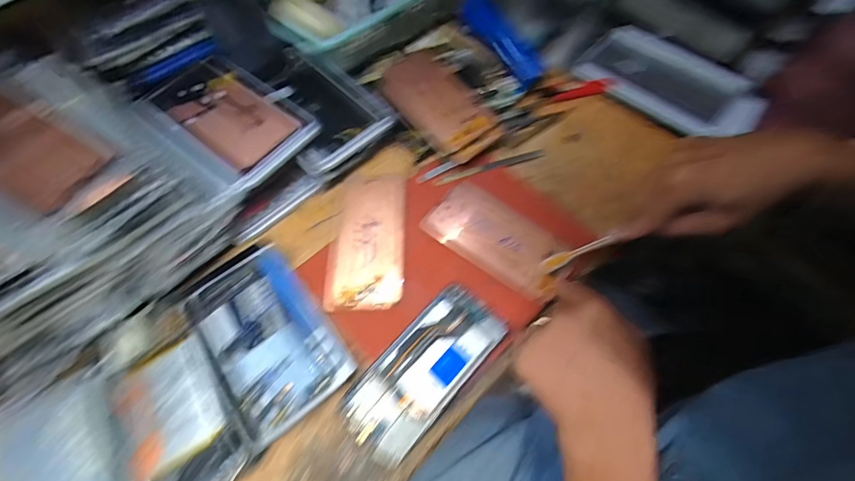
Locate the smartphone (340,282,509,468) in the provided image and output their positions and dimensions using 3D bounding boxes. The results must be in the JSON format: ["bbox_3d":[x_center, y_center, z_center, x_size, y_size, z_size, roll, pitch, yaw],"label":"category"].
[{"bbox_3d":[-0.003,0.112,0.336,0.070,0.012,0.156,40,73,18],"label":"smartphone"}]

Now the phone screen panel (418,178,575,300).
[{"bbox_3d":[0.070,-0.005,0.388,0.140,0.009,0.075,33,72,17],"label":"phone screen panel"}]

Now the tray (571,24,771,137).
[{"bbox_3d":[0.297,-0.193,0.460,0.214,0.031,0.096,33,71,16],"label":"tray"}]

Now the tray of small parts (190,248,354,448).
[{"bbox_3d":[-0.151,0.088,0.357,0.104,0.013,0.159,-37,69,-14],"label":"tray of small parts"}]

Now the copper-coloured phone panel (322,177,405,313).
[{"bbox_3d":[-0.064,-0.004,0.401,0.078,0.011,0.156,-1,65,2],"label":"copper-coloured phone panel"}]

